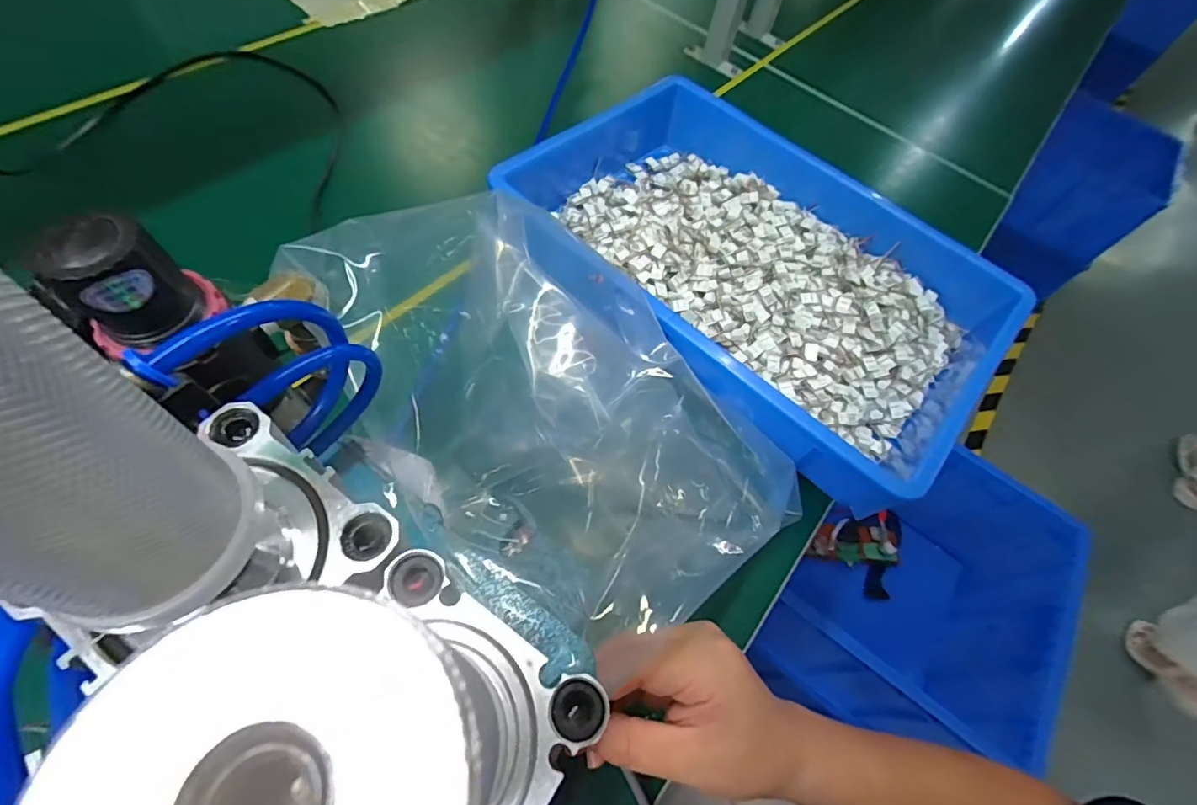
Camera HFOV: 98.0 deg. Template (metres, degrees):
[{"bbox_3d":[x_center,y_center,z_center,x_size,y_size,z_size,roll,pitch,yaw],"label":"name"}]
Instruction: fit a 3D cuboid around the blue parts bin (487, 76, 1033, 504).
[{"bbox_3d":[0.152,-0.142,0.511,0.446,0.080,0.317,42,62,14],"label":"blue parts bin"}]

